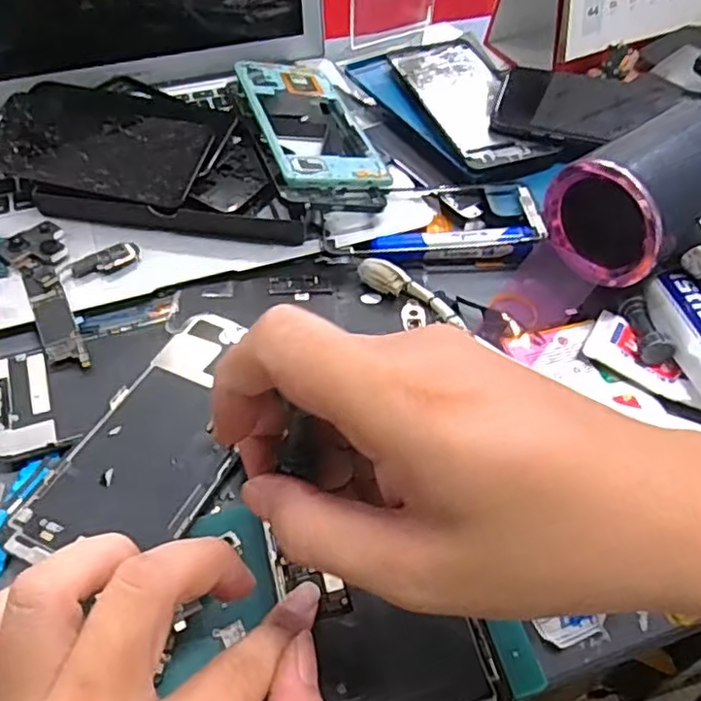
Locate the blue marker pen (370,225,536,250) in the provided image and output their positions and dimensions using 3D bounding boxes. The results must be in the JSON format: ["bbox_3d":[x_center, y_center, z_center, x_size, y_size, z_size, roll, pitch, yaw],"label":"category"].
[{"bbox_3d":[0.064,-0.071,0.407,0.100,0.008,0.011,-2,50,-3],"label":"blue marker pen"}]

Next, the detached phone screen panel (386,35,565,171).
[{"bbox_3d":[0.093,-0.193,0.494,0.083,0.010,0.164,-14,52,-13],"label":"detached phone screen panel"}]

